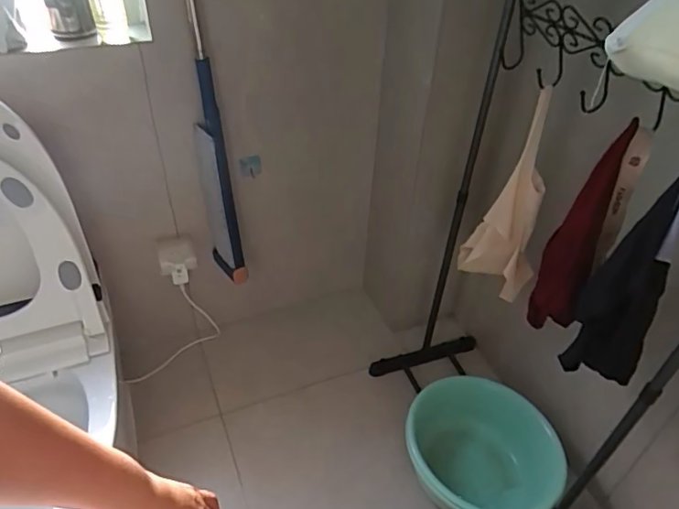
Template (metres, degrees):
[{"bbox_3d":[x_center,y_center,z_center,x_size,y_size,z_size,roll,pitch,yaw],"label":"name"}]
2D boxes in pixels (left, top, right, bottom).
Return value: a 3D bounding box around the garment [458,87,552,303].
[{"bbox_3d":[0.378,-0.101,1.126,0.167,0.458,0.065,24,43,23],"label":"garment"}]

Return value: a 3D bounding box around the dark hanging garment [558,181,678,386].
[{"bbox_3d":[0.487,0.054,0.855,0.130,0.425,0.075,9,39,6],"label":"dark hanging garment"}]

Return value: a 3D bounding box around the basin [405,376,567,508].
[{"bbox_3d":[0.349,0.523,1.329,0.348,0.206,0.385,-23,45,-29],"label":"basin"}]

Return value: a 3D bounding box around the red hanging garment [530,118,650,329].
[{"bbox_3d":[0.432,-0.027,0.929,0.095,0.408,0.067,30,45,29],"label":"red hanging garment"}]

